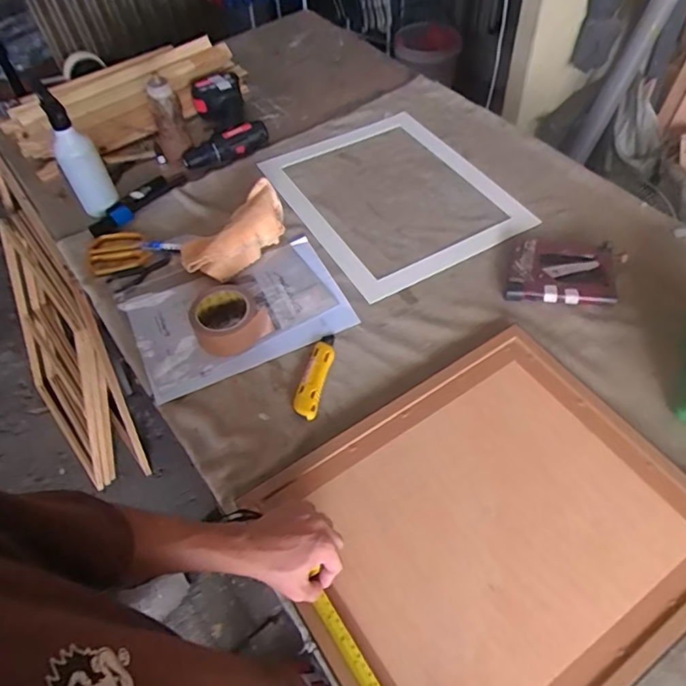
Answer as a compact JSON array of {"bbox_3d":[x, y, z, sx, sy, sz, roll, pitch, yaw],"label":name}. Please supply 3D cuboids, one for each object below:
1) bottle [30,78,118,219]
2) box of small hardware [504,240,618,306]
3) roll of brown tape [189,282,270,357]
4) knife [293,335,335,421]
[{"bbox_3d":[-0.472,-0.333,0.962,0.072,0.220,0.061,-30,56,-17],"label":"bottle"},{"bbox_3d":[0.359,-0.119,0.900,0.166,0.023,0.135,5,53,9],"label":"box of small hardware"},{"bbox_3d":[-0.181,-0.044,0.844,0.110,0.046,0.115,-2,53,3],"label":"roll of brown tape"},{"bbox_3d":[-0.041,0.044,0.804,0.035,0.015,0.148,9,54,11],"label":"knife"}]

